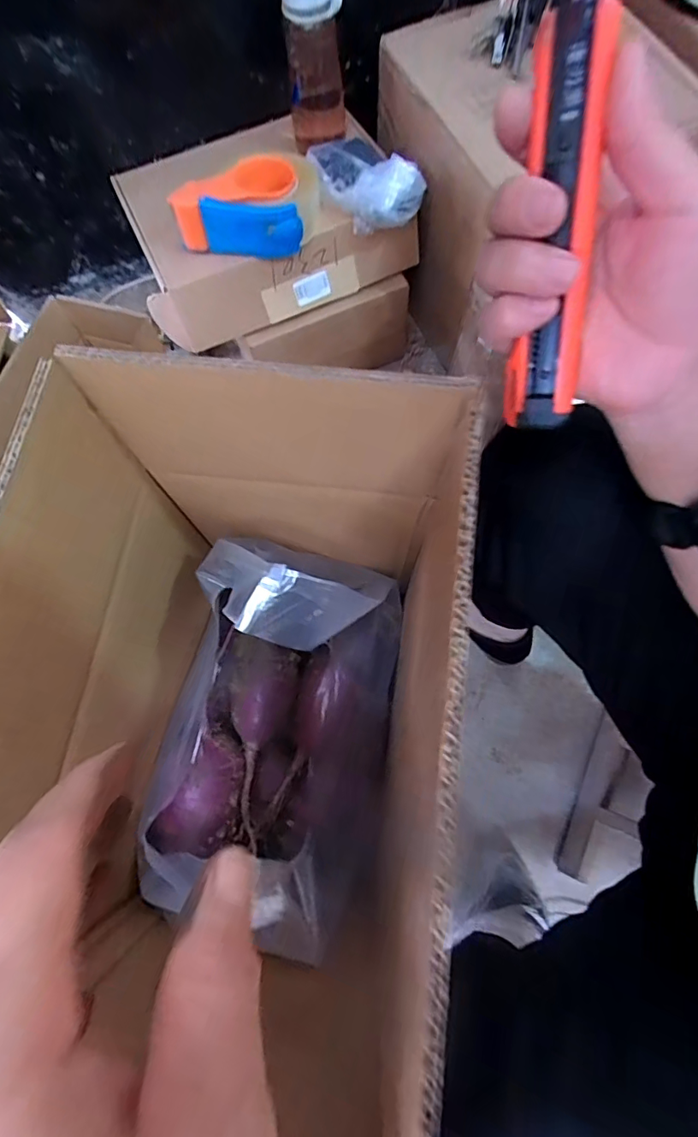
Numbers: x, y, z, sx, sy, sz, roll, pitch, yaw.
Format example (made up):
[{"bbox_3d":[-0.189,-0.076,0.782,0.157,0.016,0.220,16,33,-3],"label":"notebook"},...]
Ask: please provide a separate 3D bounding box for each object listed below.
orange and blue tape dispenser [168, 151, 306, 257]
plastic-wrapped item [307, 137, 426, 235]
[{"bbox_3d":[-0.130,-0.440,0.603,0.160,0.064,0.097,-24,74,-5],"label":"orange and blue tape dispenser"},{"bbox_3d":[0.015,-0.523,0.628,0.101,0.055,0.183,-29,75,-7],"label":"plastic-wrapped item"}]

